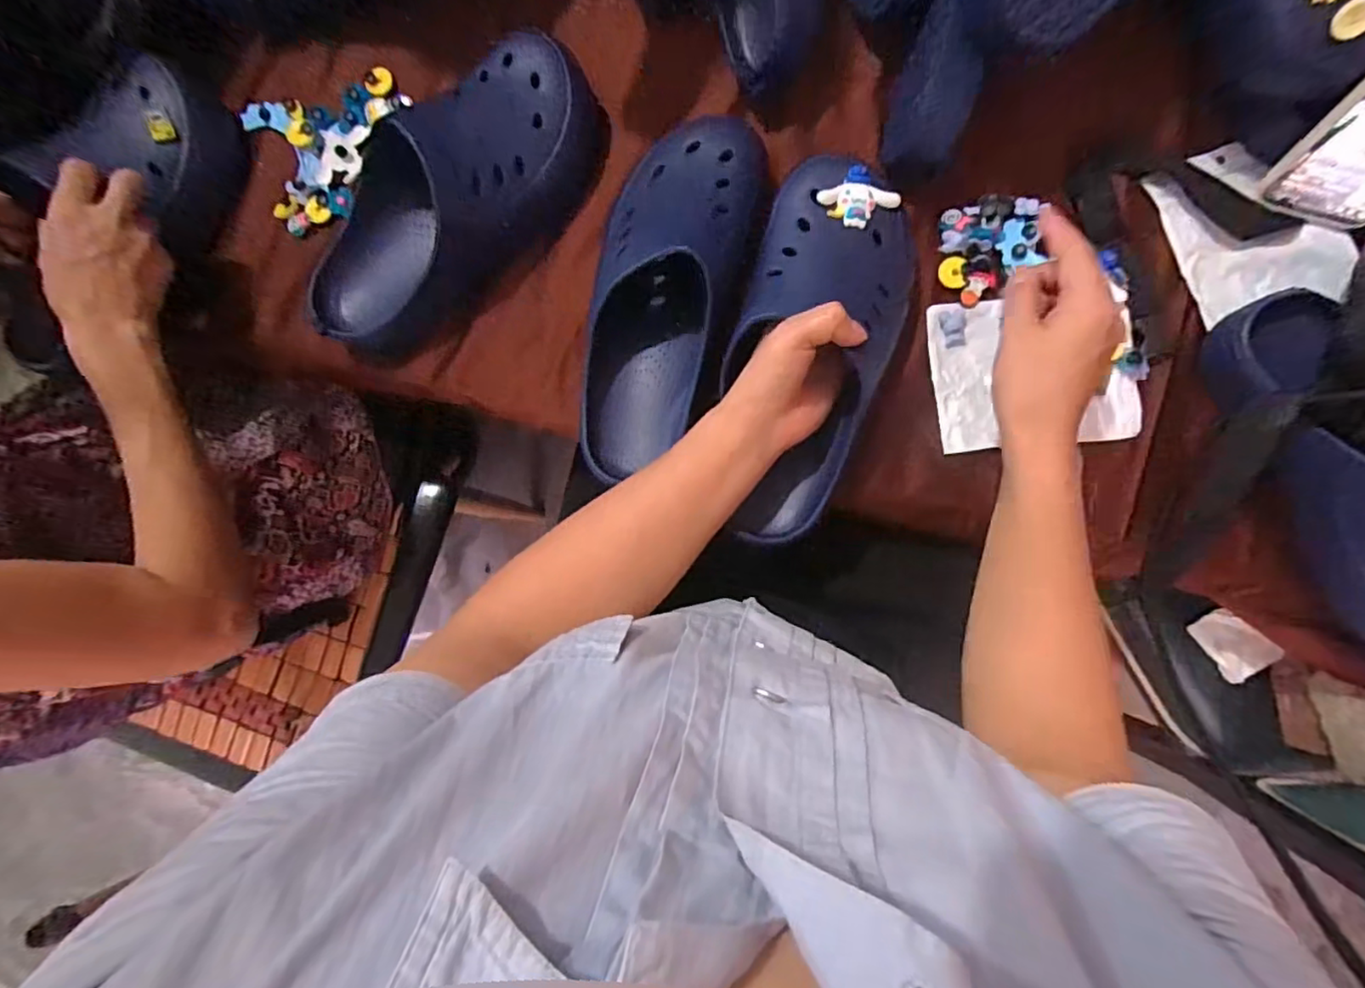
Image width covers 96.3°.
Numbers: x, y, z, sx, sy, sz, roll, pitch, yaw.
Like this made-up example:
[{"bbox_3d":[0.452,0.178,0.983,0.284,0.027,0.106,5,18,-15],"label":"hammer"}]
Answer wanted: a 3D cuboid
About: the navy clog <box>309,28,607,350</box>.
[{"bbox_3d":[-0.181,-0.231,0.477,0.113,0.095,0.286,44,91,7],"label":"navy clog"}]

